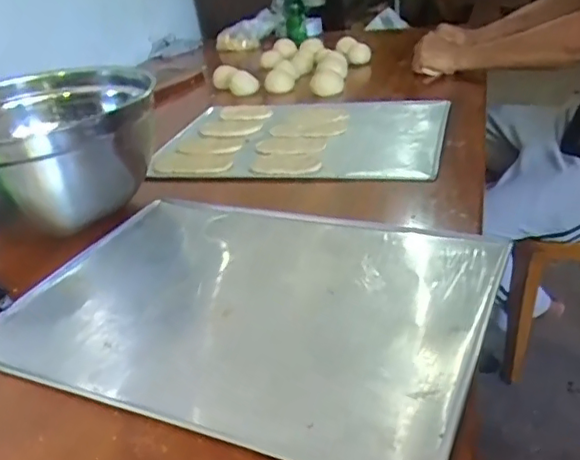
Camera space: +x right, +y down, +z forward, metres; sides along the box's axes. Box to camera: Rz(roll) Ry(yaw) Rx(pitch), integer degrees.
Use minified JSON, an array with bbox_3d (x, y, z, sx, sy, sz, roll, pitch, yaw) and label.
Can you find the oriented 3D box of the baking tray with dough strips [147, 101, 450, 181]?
[{"bbox_3d":[0.021,-0.153,0.952,0.444,0.031,0.313,1,30,14],"label":"baking tray with dough strips"}]

